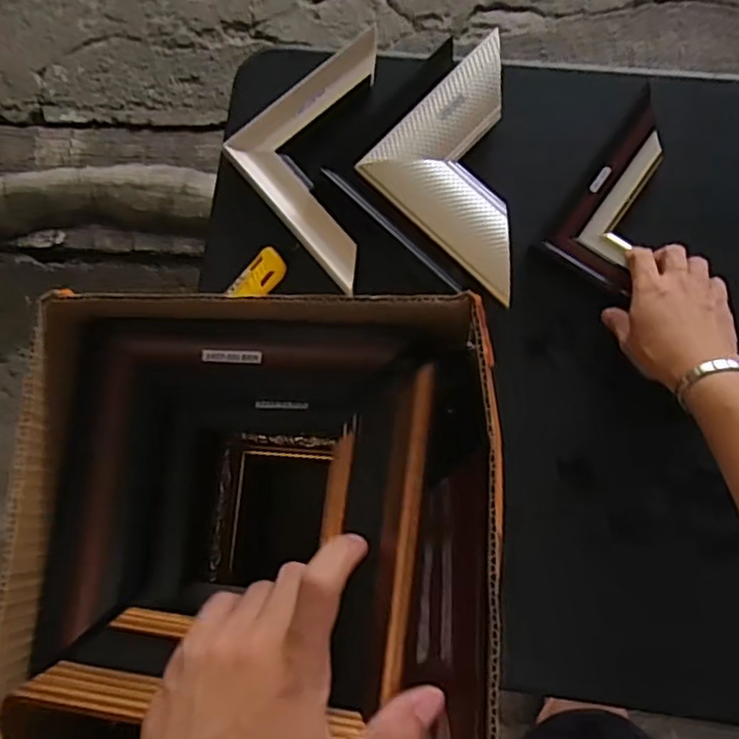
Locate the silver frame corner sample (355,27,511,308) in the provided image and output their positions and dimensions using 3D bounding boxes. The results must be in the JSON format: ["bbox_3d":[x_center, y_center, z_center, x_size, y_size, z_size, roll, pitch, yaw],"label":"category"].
[{"bbox_3d":[0.113,-0.192,0.639,0.172,0.018,0.189,-44,81,-3],"label":"silver frame corner sample"}]

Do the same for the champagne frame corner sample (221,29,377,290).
[{"bbox_3d":[-0.070,-0.212,0.670,0.132,0.020,0.259,5,82,4],"label":"champagne frame corner sample"}]

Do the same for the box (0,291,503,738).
[{"bbox_3d":[-0.057,0.104,0.410,0.248,0.156,0.268,1,81,4],"label":"box"}]

